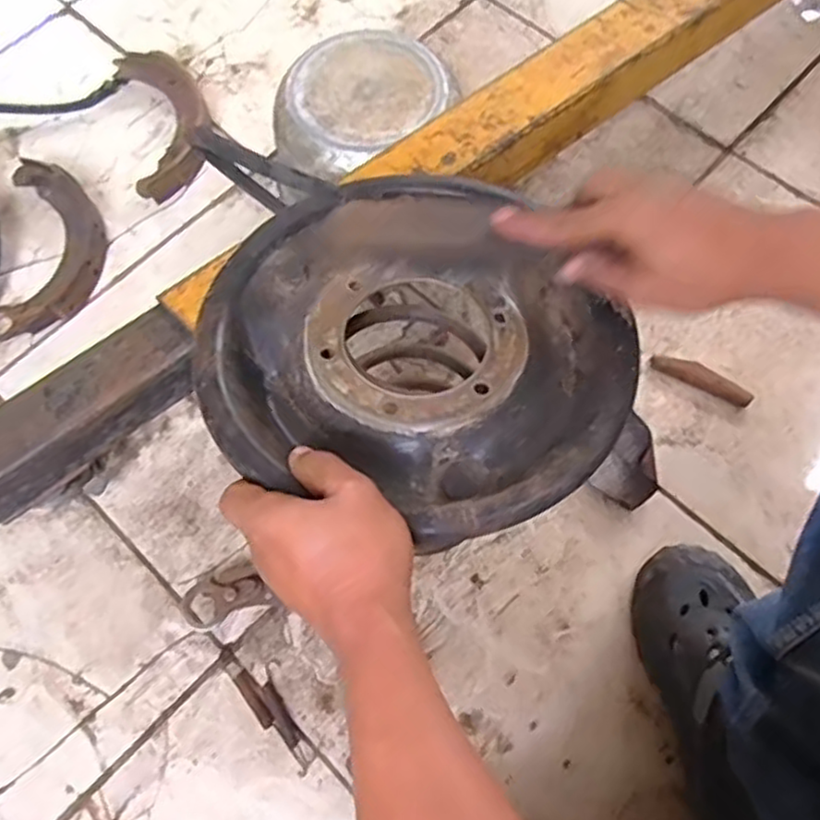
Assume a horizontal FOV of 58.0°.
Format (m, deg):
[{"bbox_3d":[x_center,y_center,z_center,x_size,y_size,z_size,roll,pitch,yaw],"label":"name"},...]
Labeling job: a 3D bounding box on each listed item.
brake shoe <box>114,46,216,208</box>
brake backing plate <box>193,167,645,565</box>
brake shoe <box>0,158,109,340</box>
[{"bbox_3d":[-0.301,-0.363,0.921,0.100,0.030,0.213,-13,70,-4],"label":"brake shoe"},{"bbox_3d":[0.007,-0.050,0.464,0.257,0.061,0.249,0,70,1],"label":"brake backing plate"},{"bbox_3d":[-0.416,-0.186,0.858,0.120,0.032,0.226,0,70,1],"label":"brake shoe"}]

